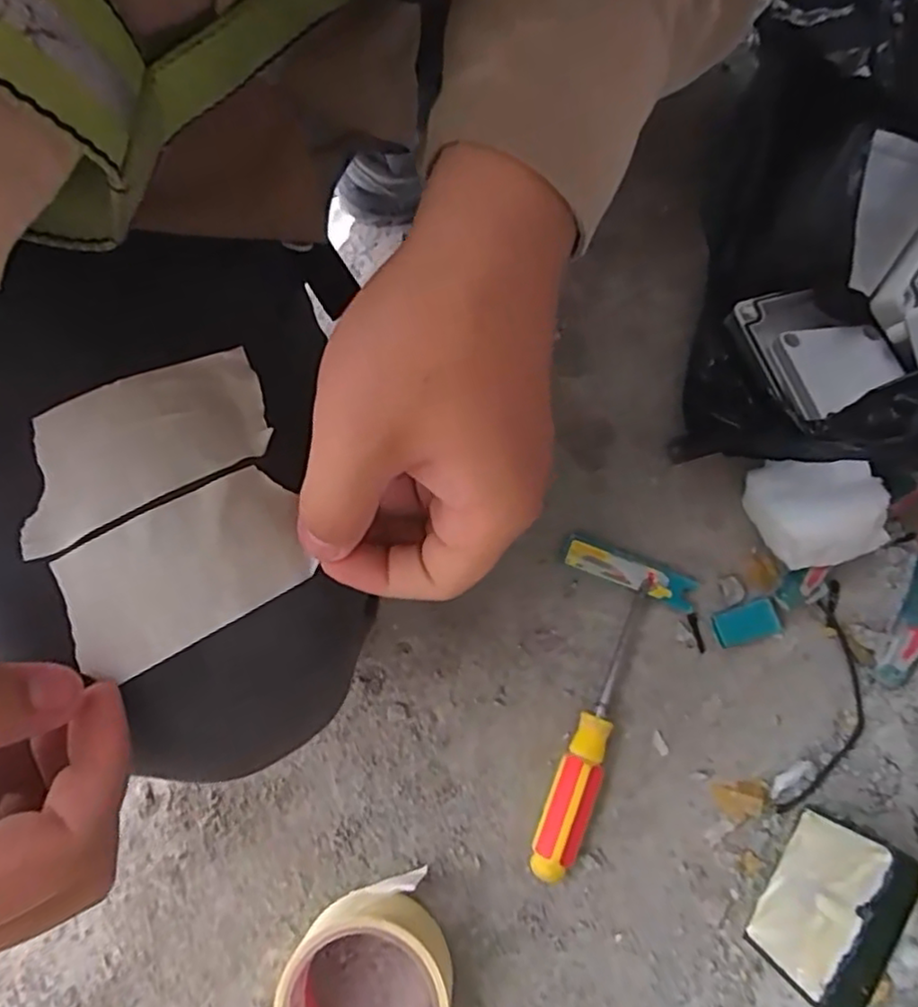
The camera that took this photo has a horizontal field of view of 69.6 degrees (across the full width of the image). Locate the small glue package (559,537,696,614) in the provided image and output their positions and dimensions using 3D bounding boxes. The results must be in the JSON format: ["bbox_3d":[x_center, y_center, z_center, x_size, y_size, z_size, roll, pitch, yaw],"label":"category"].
[{"bbox_3d":[0.113,0.046,0.441,0.089,0.010,0.022,21,77,8],"label":"small glue package"}]

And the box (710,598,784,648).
[{"bbox_3d":[0.188,0.079,0.434,0.041,0.009,0.024,-14,75,-2],"label":"box"}]

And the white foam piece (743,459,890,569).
[{"bbox_3d":[0.223,0.005,0.418,0.059,0.065,0.068,-14,75,-2],"label":"white foam piece"}]

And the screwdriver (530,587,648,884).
[{"bbox_3d":[0.083,0.140,0.414,0.026,0.025,0.179,20,77,7],"label":"screwdriver"}]

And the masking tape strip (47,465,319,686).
[{"bbox_3d":[-0.094,0.022,0.229,0.082,0.010,0.046,-29,91,-24],"label":"masking tape strip"}]

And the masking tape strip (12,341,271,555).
[{"bbox_3d":[-0.113,-0.023,0.238,0.094,0.007,0.046,-30,82,-28],"label":"masking tape strip"}]

